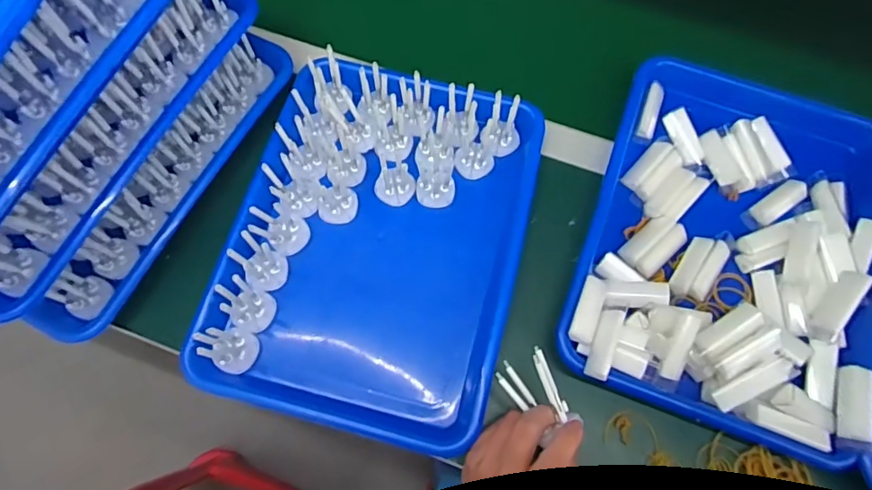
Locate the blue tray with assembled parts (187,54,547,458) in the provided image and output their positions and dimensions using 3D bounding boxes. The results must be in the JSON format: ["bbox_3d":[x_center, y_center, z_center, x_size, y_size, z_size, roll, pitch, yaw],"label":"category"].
[{"bbox_3d":[-0.050,-0.001,0.461,0.247,0.065,0.324,13,70,4],"label":"blue tray with assembled parts"}]

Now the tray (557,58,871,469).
[{"bbox_3d":[0.265,-0.010,0.461,0.241,0.038,0.334,20,71,6],"label":"tray"}]

